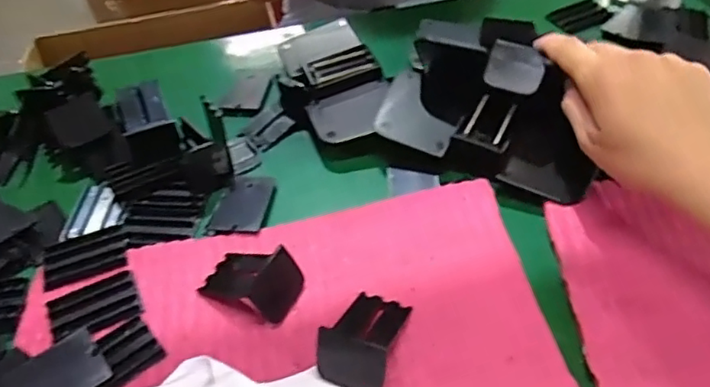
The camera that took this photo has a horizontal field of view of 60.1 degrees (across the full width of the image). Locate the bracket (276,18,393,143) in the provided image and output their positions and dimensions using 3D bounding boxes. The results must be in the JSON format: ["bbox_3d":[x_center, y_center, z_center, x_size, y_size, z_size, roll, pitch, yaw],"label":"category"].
[{"bbox_3d":[-0.015,-0.095,0.514,0.071,0.023,0.145,-19,49,-12],"label":"bracket"}]

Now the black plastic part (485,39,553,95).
[{"bbox_3d":[0.110,-0.086,0.419,0.040,0.006,0.034,16,91,26],"label":"black plastic part"}]

